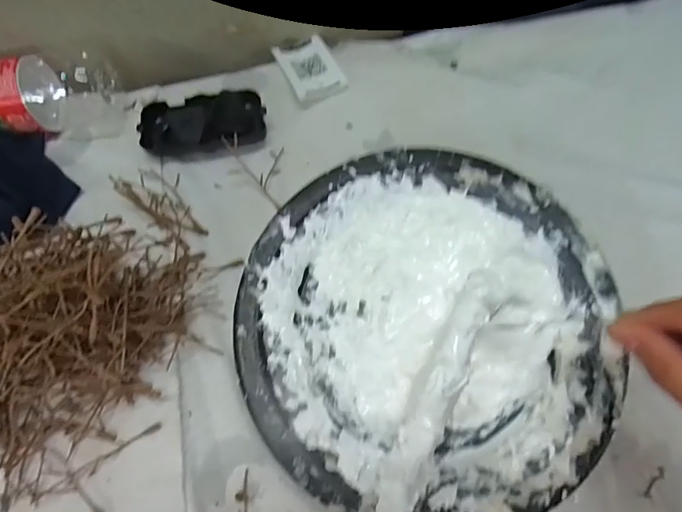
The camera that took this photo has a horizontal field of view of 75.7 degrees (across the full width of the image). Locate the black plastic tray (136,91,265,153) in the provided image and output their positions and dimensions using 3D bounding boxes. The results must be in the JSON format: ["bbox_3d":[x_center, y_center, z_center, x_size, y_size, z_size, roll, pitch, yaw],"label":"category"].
[{"bbox_3d":[-0.123,-0.121,0.400,0.106,0.026,0.042,-5,71,-1],"label":"black plastic tray"}]

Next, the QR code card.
[{"bbox_3d":[-0.030,-0.185,0.426,0.051,0.018,0.081,-22,72,-7],"label":"QR code card"}]

